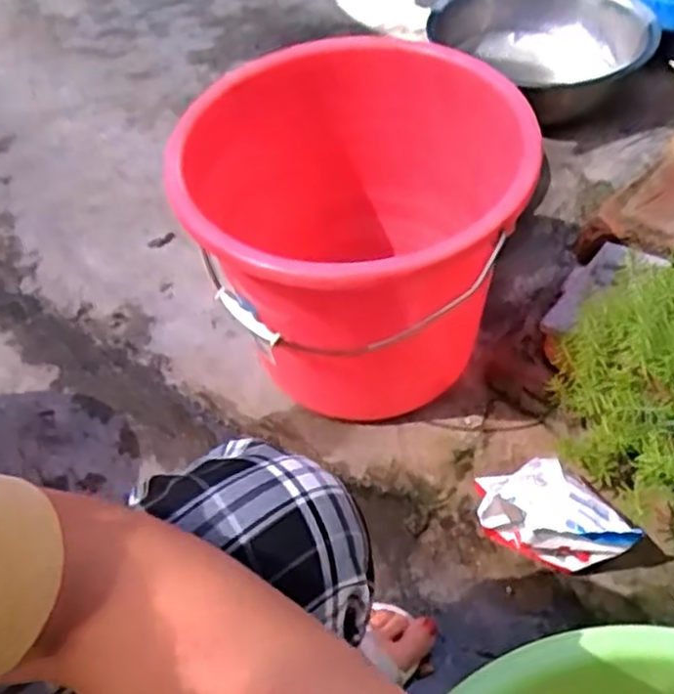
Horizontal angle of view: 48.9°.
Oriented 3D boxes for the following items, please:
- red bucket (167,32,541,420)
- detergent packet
[{"bbox_3d":[0.017,-0.108,0.807,0.327,0.334,0.336,0,51,0],"label":"red bucket"},{"bbox_3d":[0.215,0.164,0.748,0.142,0.107,0.100,13,53,10],"label":"detergent packet"}]

